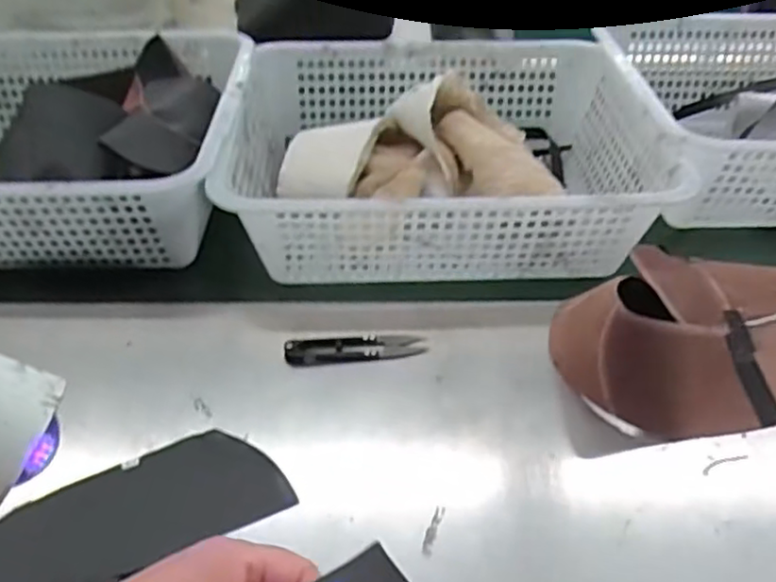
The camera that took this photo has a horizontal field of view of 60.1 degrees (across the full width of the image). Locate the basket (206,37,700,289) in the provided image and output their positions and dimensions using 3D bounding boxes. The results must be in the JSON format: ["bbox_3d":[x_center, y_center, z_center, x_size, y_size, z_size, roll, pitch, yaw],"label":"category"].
[{"bbox_3d":[0.049,-0.131,0.646,0.366,0.106,0.285,-1,44,-2],"label":"basket"}]

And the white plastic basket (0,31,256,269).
[{"bbox_3d":[-0.324,-0.143,0.635,0.376,0.104,0.287,0,44,0],"label":"white plastic basket"}]

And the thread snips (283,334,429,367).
[{"bbox_3d":[-0.024,0.043,0.497,0.102,0.012,0.024,-5,44,-6],"label":"thread snips"}]

